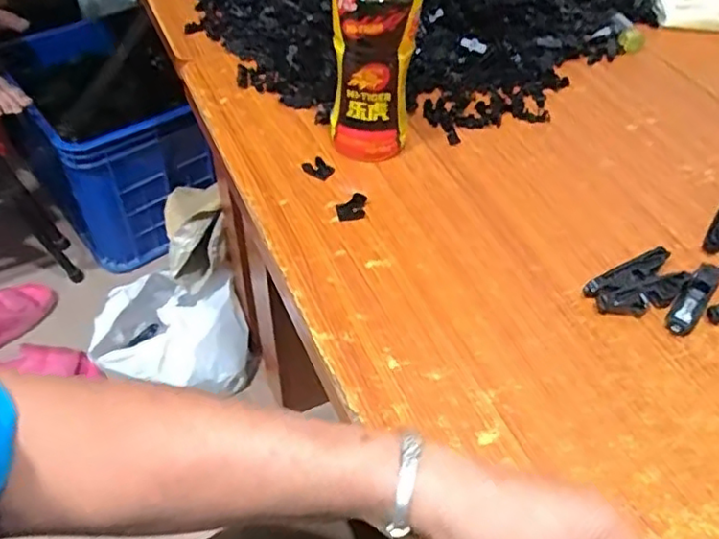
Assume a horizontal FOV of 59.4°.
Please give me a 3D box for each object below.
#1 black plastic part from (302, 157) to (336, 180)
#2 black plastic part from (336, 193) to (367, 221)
[{"bbox_3d":[-0.035,-0.090,0.549,0.022,0.011,0.021,19,51,14],"label":"black plastic part"},{"bbox_3d":[-0.006,-0.051,0.517,0.025,0.011,0.020,-6,49,-7],"label":"black plastic part"}]

